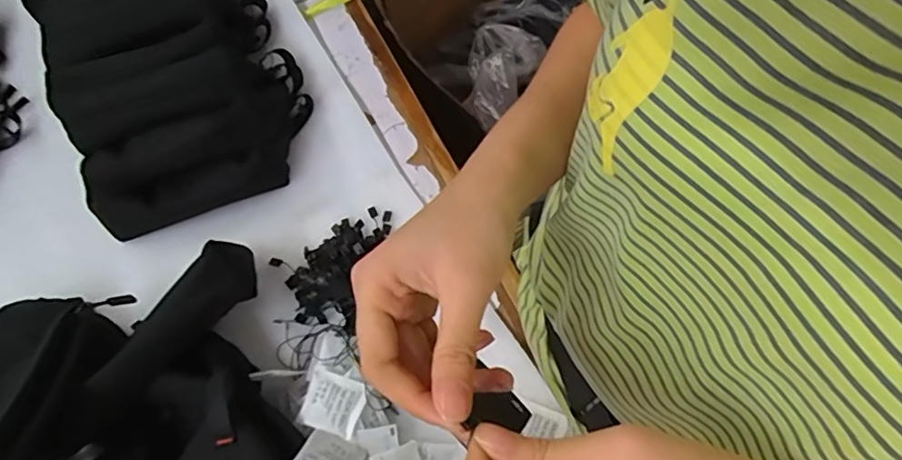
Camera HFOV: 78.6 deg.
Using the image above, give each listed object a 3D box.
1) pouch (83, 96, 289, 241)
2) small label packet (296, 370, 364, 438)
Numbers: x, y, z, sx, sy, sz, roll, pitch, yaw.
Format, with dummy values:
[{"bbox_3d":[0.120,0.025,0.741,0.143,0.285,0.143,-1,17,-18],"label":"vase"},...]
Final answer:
[{"bbox_3d":[-0.234,-0.055,0.489,0.162,0.029,0.082,-20,98,-4],"label":"pouch"},{"bbox_3d":[-0.086,0.125,0.400,0.044,0.008,0.039,12,61,12],"label":"small label packet"}]

